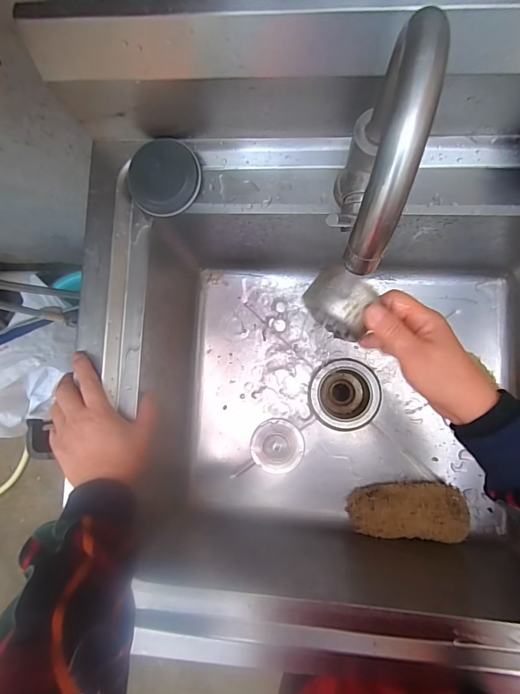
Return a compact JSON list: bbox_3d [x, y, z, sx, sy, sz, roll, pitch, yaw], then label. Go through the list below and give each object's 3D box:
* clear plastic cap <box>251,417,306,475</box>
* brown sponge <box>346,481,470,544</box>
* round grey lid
[{"bbox_3d":[0.029,0.159,0.620,0.083,0.016,0.083,0,85,4],"label":"clear plastic cap"},{"bbox_3d":[0.213,0.237,0.574,0.154,0.065,0.074,1,86,4],"label":"brown sponge"},{"bbox_3d":[-0.108,-0.191,0.434,0.080,0.020,0.080,0,85,4],"label":"round grey lid"}]

